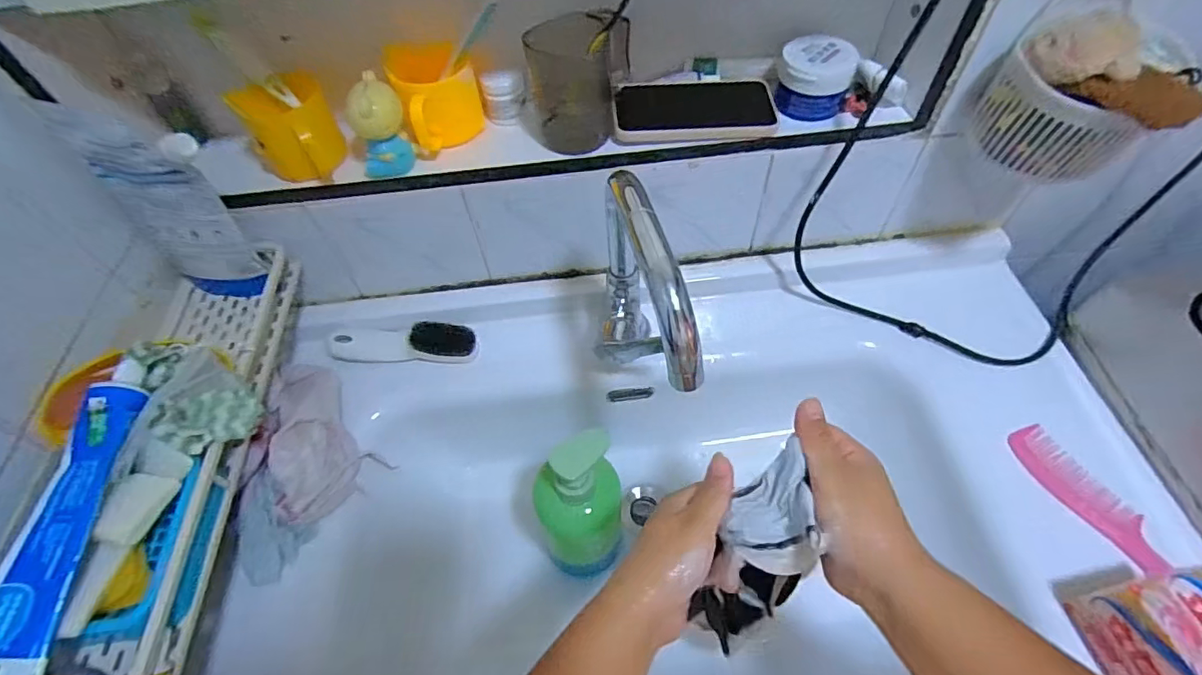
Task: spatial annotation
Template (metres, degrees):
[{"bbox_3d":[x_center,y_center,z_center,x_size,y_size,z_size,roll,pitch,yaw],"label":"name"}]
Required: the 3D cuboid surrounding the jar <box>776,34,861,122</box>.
[{"bbox_3d":[0.201,-0.242,0.503,0.066,0.048,0.056,17,59,15],"label":"jar"}]

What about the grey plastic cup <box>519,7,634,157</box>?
[{"bbox_3d":[-0.018,-0.233,0.486,0.078,0.101,0.072,9,57,9],"label":"grey plastic cup"}]

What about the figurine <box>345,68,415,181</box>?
[{"bbox_3d":[-0.196,-0.183,0.478,0.049,0.081,0.043,-21,57,-10],"label":"figurine"}]

